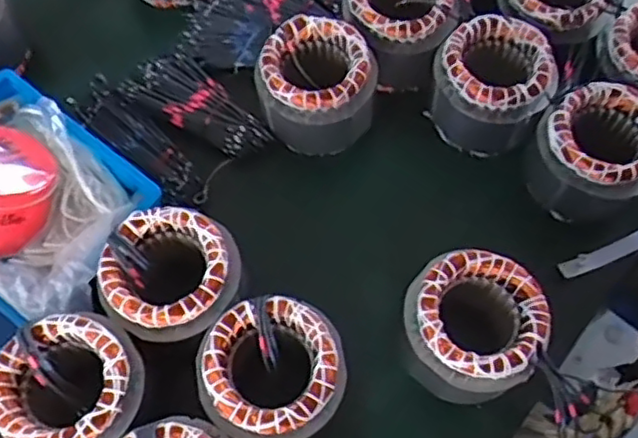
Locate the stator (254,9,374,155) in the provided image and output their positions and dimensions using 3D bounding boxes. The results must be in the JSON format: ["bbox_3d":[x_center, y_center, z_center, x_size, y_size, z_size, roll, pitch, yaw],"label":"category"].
[{"bbox_3d":[0.000,-0.169,0.834,0.137,0.103,0.139,37,71,16],"label":"stator"}]

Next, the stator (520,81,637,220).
[{"bbox_3d":[0.336,-0.078,0.797,0.139,0.103,0.134,0,65,0],"label":"stator"}]

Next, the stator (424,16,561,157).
[{"bbox_3d":[0.217,-0.167,0.827,0.139,0.116,0.128,0,65,0],"label":"stator"}]

